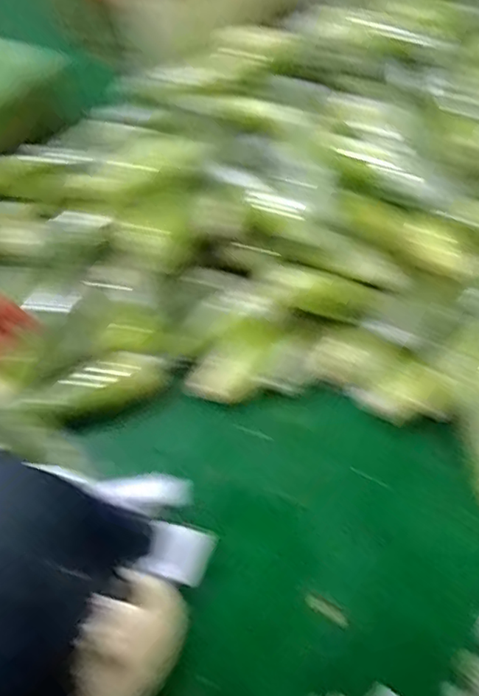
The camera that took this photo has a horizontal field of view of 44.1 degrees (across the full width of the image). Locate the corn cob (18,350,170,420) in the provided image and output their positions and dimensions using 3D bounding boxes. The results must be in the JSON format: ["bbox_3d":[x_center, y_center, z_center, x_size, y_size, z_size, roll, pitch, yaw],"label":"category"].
[{"bbox_3d":[-0.209,0.051,0.872,0.208,0.056,0.071,-22,54,-19],"label":"corn cob"}]

